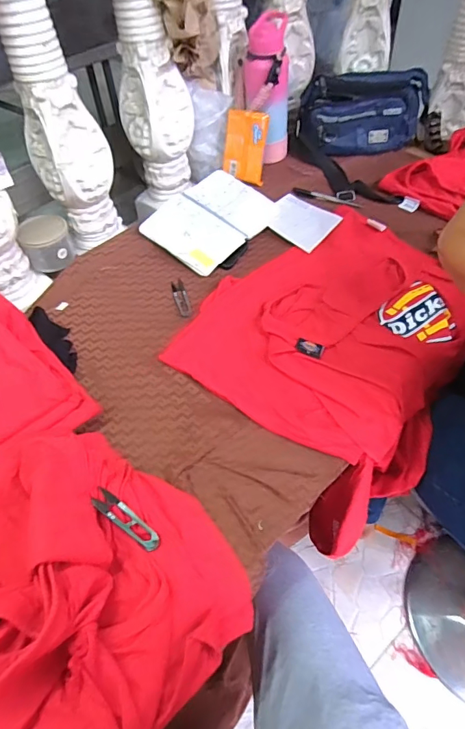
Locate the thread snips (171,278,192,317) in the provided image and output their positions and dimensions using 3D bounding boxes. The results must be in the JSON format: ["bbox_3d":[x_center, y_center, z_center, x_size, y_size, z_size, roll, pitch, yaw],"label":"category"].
[{"bbox_3d":[-0.092,-0.119,0.787,0.024,0.005,0.102,-14,51,-7],"label":"thread snips"}]

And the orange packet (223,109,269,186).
[{"bbox_3d":[0.024,-0.459,0.927,0.090,0.132,0.019,15,29,17],"label":"orange packet"}]

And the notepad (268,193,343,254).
[{"bbox_3d":[0.137,-0.293,0.890,0.102,0.007,0.137,-42,66,-15],"label":"notepad"}]

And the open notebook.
[{"bbox_3d":[-0.040,-0.295,0.883,0.182,0.019,0.245,36,62,15],"label":"open notebook"}]

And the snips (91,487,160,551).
[{"bbox_3d":[-0.122,0.178,0.503,0.098,0.012,0.023,28,58,25],"label":"snips"}]

